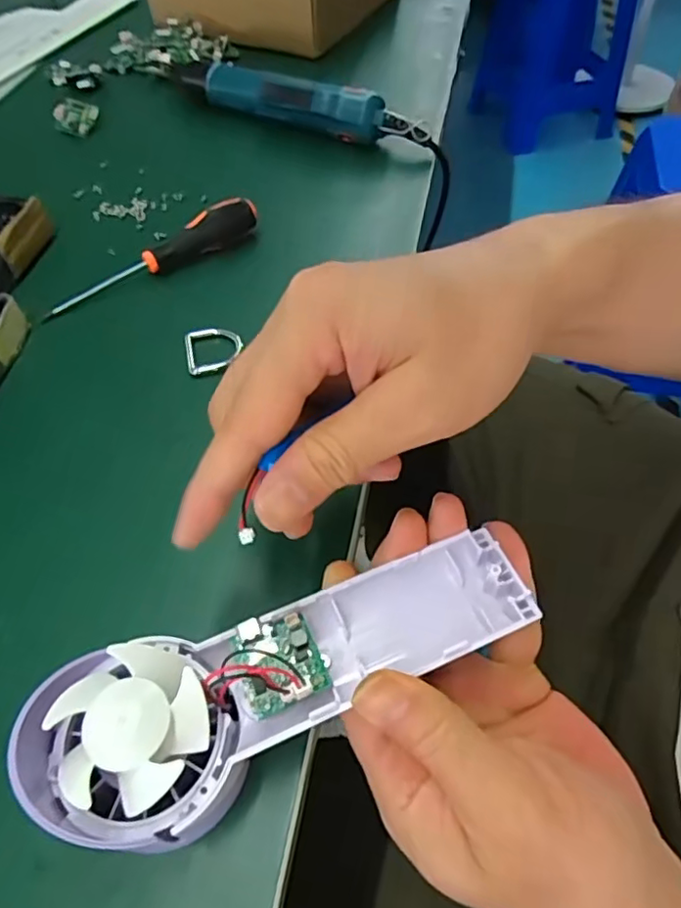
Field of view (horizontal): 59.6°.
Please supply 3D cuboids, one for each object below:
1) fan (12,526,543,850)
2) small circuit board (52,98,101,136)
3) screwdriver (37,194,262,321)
[{"bbox_3d":[-0.016,0.074,0.206,0.174,0.030,0.058,-18,56,-20],"label":"fan"},{"bbox_3d":[-0.217,-0.276,0.487,0.033,0.007,0.030,20,90,2],"label":"small circuit board"},{"bbox_3d":[-0.115,-0.123,0.371,0.143,0.023,0.020,-32,60,-19],"label":"screwdriver"}]

